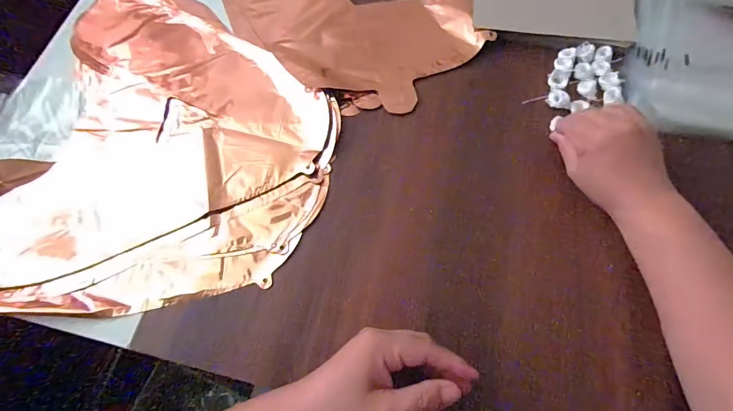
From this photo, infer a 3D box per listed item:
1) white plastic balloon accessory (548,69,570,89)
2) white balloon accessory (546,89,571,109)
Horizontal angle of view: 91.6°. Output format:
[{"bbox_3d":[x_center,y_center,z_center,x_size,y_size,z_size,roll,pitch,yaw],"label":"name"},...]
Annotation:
[{"bbox_3d":[0.223,-0.148,0.414,0.021,0.008,0.024,26,73,11],"label":"white plastic balloon accessory"},{"bbox_3d":[0.219,-0.120,0.402,0.025,0.013,0.019,23,72,10],"label":"white balloon accessory"}]

